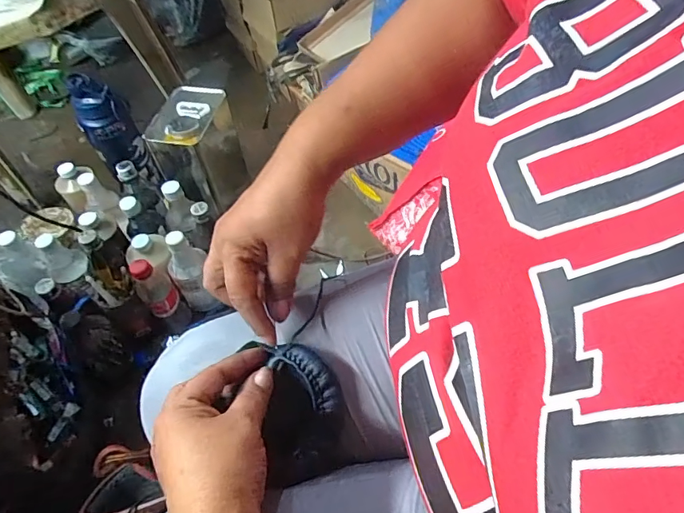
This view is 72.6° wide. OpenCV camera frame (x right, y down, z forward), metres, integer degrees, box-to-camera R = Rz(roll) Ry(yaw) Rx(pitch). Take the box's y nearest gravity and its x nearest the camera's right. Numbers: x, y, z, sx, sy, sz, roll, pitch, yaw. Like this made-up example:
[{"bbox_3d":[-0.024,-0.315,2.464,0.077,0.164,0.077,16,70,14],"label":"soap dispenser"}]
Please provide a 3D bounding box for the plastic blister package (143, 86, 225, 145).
[{"bbox_3d":[-0.291,-0.264,0.864,0.104,0.018,0.157,7,56,8],"label":"plastic blister package"}]

